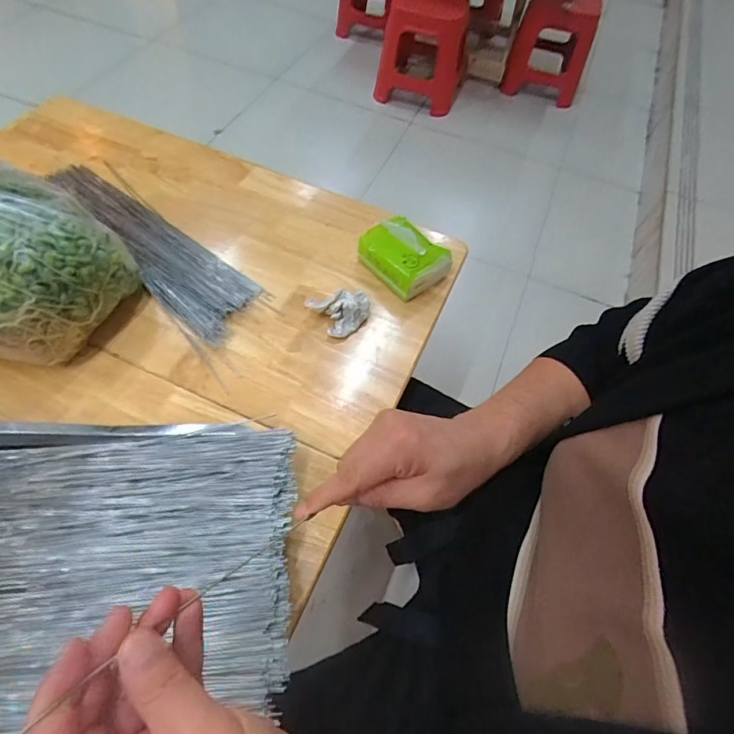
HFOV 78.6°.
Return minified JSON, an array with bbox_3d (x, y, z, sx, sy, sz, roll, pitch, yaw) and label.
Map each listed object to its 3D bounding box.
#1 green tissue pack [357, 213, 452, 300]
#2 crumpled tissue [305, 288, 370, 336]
[{"bbox_3d":[0.055,-0.154,0.610,0.090,0.067,0.106,-36,68,-23],"label":"green tissue pack"},{"bbox_3d":[-0.033,-0.077,0.572,0.070,0.030,0.066,-33,67,-22],"label":"crumpled tissue"}]

